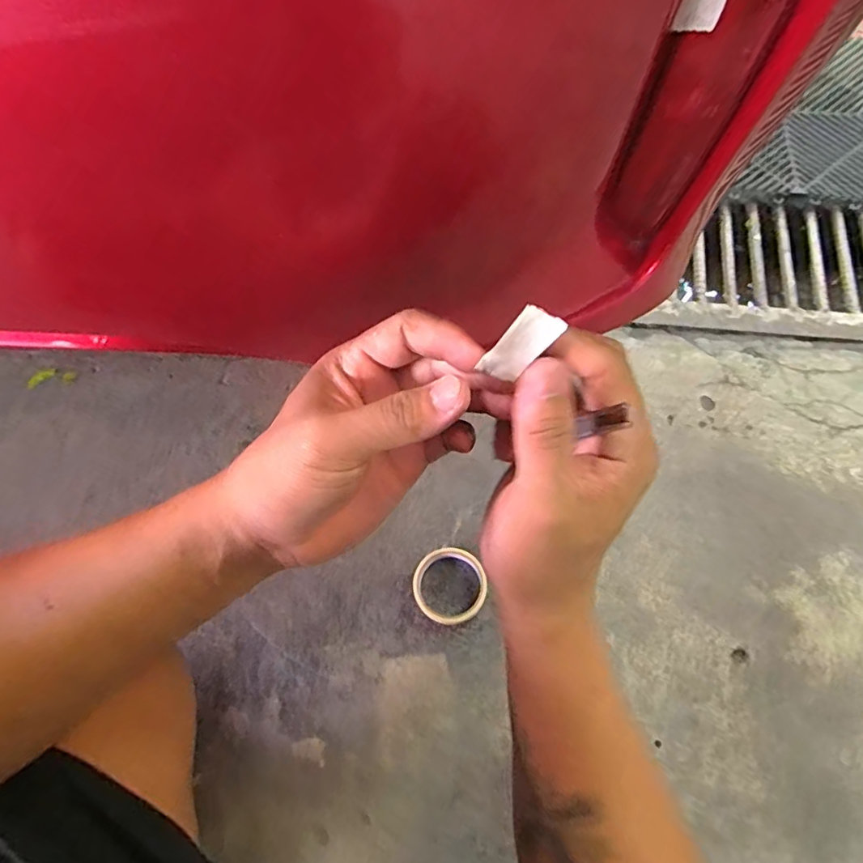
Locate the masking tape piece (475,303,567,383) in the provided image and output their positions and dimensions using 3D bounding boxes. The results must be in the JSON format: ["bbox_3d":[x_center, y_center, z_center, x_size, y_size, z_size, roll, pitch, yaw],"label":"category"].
[{"bbox_3d":[0.037,-0.035,0.227,0.017,0.004,0.036,36,116,-9],"label":"masking tape piece"}]

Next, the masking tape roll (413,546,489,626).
[{"bbox_3d":[0.022,0.193,0.689,0.089,0.020,0.093,0,70,1],"label":"masking tape roll"}]

